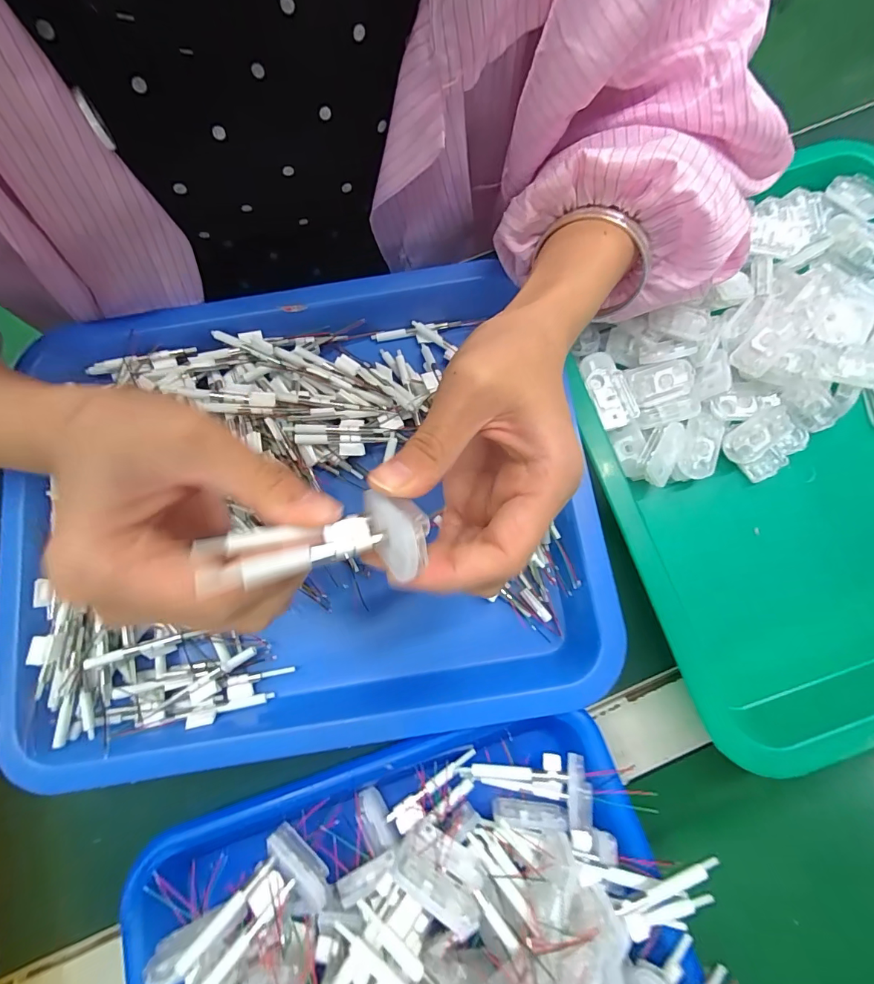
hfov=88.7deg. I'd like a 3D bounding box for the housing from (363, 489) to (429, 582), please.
[{"bbox_3d":[-0.012,0.014,0.151,0.036,0.013,0.023,26,104,46],"label":"housing"}]

